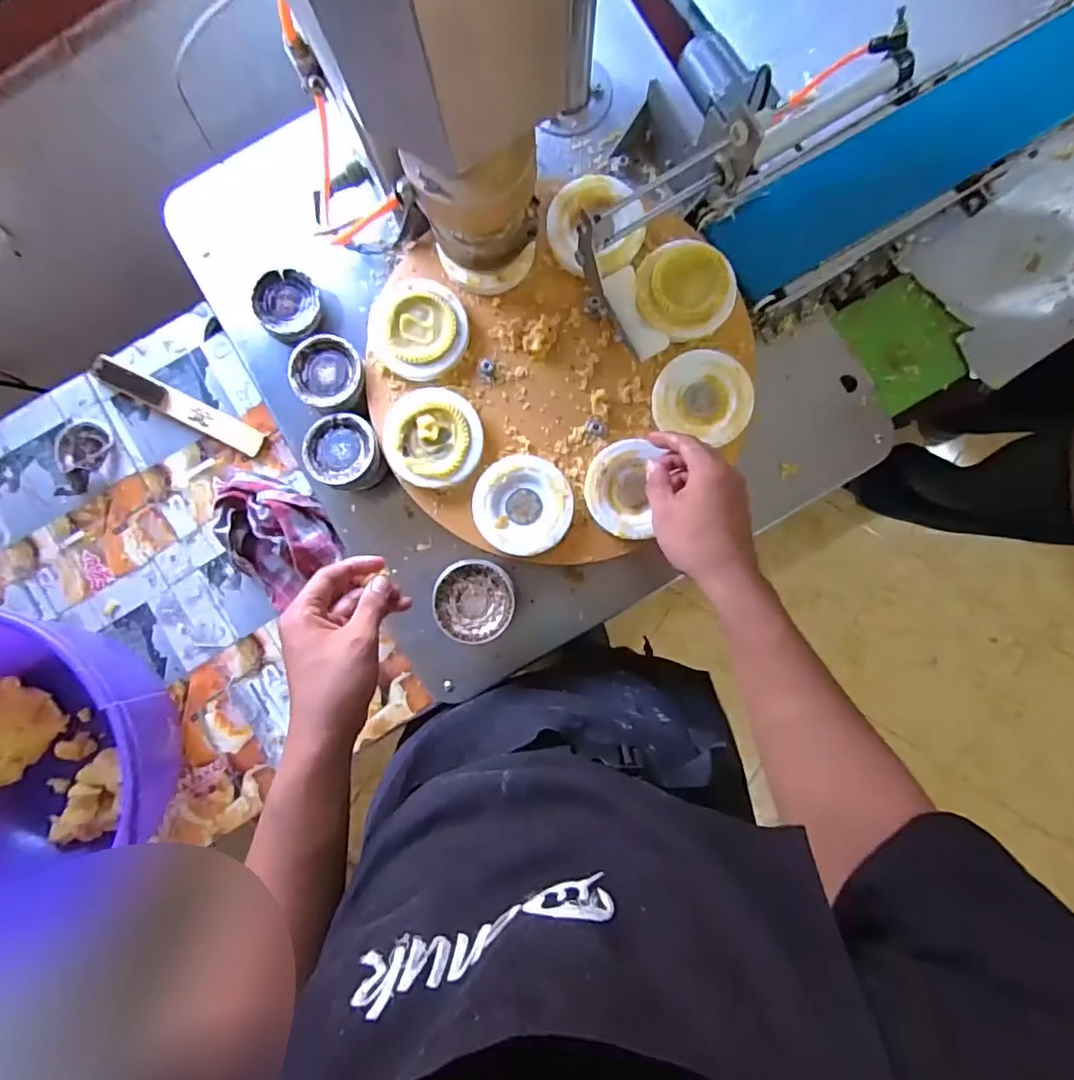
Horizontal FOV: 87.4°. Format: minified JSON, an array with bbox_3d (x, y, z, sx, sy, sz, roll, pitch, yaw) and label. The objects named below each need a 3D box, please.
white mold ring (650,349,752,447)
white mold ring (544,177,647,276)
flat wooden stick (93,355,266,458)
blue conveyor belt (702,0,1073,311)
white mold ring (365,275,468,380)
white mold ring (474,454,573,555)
[{"bbox_3d":[0.168,-0.146,0.569,0.095,0.022,0.085,21,89,2],"label":"white mold ring"},{"bbox_3d":[0.061,-0.322,0.576,0.099,0.018,0.094,0,88,1],"label":"white mold ring"},{"bbox_3d":[-0.442,-0.164,0.690,0.222,0.012,0.033,26,89,2],"label":"flat wooden stick"},{"bbox_3d":[0.401,-0.405,0.590,0.458,0.031,0.120,-30,88,0],"label":"blue conveyor belt"},{"bbox_3d":[-0.121,-0.216,0.575,0.097,0.016,0.097,0,88,1],"label":"white mold ring"},{"bbox_3d":[-0.014,-0.035,0.573,0.096,0.021,0.096,0,88,1],"label":"white mold ring"}]

